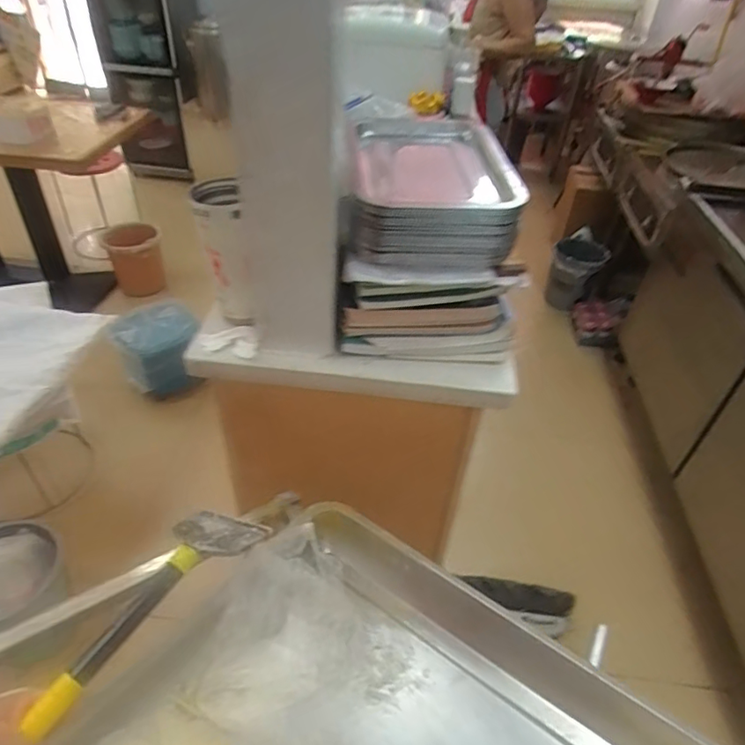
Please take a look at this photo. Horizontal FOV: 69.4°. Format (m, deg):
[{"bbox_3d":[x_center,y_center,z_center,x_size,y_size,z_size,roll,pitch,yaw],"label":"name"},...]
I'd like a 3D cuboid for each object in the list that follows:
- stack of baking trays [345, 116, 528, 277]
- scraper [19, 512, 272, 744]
[{"bbox_3d":[0.062,-0.226,0.666,0.193,0.077,0.249,1,42,-3],"label":"stack of baking trays"},{"bbox_3d":[-0.210,0.218,0.452,0.076,0.018,0.269,28,55,25],"label":"scraper"}]

